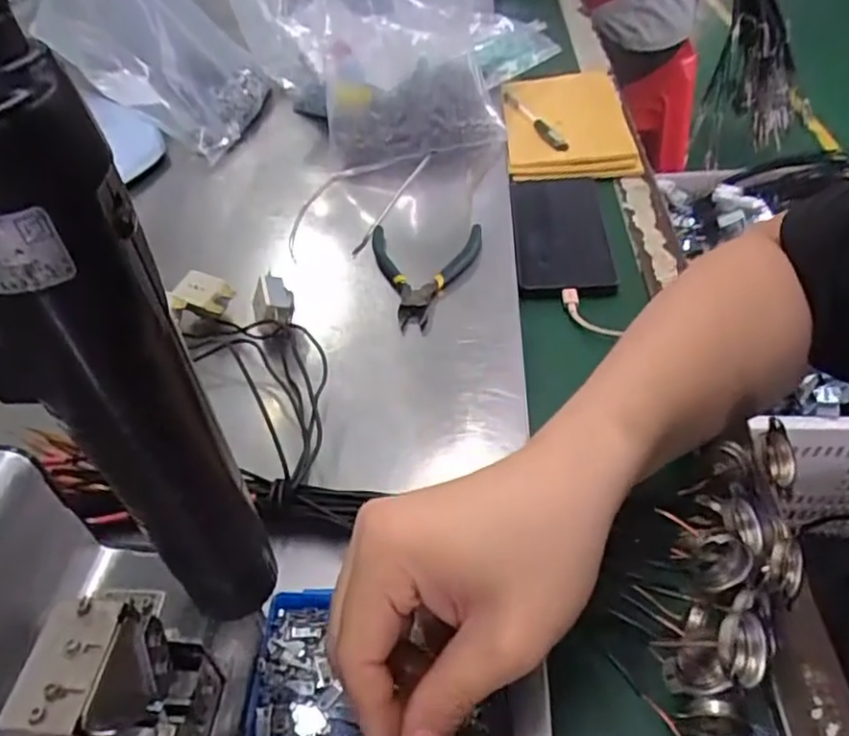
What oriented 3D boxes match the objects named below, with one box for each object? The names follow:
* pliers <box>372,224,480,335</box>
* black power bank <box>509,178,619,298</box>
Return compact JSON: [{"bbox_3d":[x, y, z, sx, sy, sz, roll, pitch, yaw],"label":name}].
[{"bbox_3d":[-0.004,-0.071,0.516,0.086,0.018,0.119,3,45,7],"label":"pliers"},{"bbox_3d":[0.118,-0.122,0.580,0.083,0.010,0.170,0,44,5],"label":"black power bank"}]

